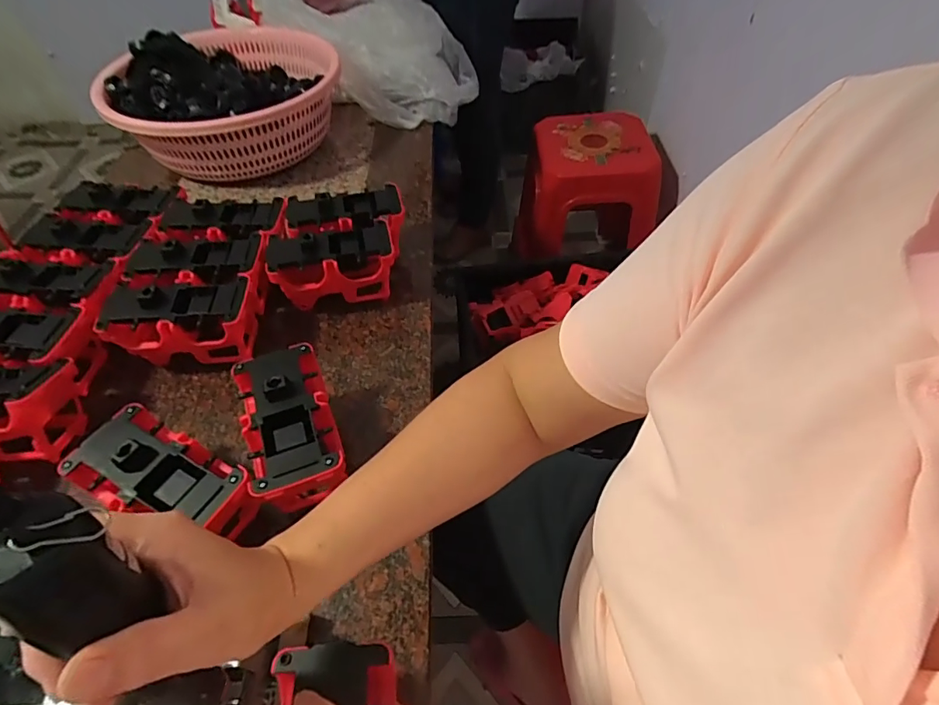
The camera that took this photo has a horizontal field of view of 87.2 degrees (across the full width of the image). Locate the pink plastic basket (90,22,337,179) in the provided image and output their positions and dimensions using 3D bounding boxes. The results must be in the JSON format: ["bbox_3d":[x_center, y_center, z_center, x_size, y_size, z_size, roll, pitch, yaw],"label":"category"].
[{"bbox_3d":[-0.419,-0.450,0.863,0.360,0.133,0.364,-32,57,-21],"label":"pink plastic basket"}]

